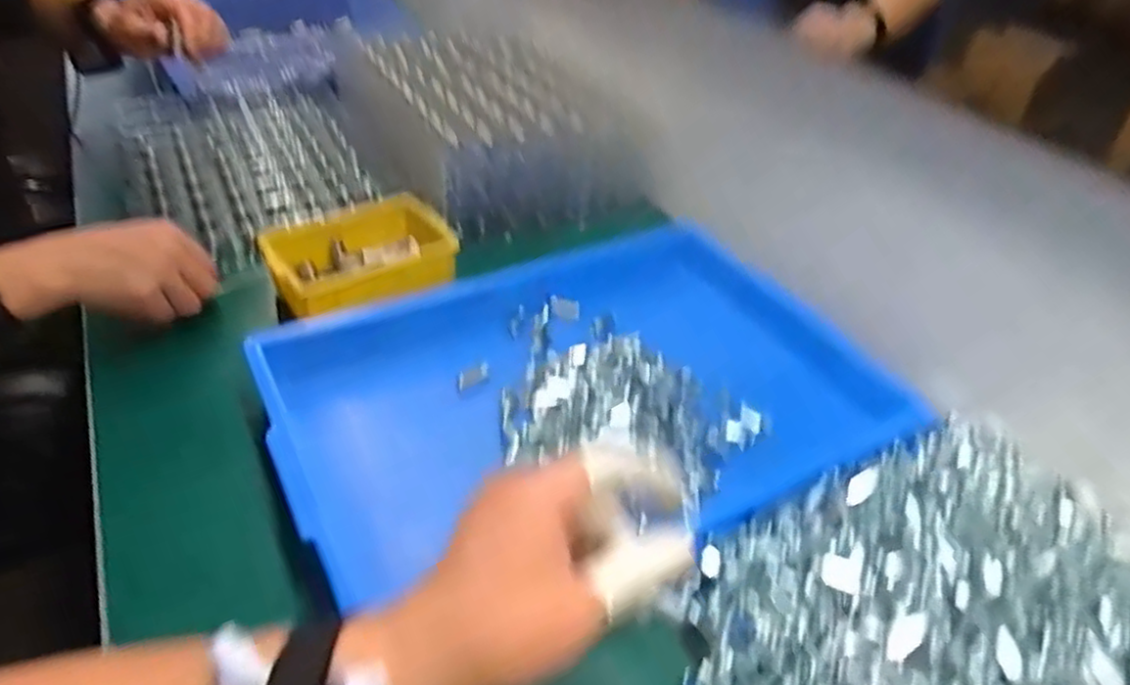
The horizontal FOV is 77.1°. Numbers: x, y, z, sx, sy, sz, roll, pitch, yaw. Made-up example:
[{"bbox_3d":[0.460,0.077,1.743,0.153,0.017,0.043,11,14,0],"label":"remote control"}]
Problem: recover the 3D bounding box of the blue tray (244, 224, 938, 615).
[{"bbox_3d":[0.023,0.037,0.537,0.446,0.064,0.268,-19,46,-25],"label":"blue tray"}]

